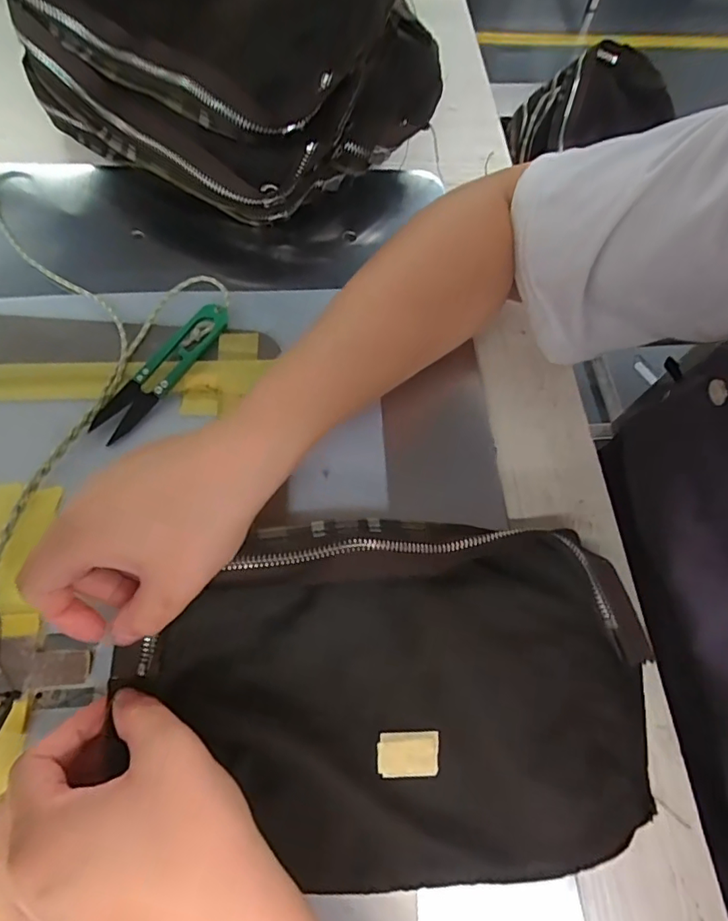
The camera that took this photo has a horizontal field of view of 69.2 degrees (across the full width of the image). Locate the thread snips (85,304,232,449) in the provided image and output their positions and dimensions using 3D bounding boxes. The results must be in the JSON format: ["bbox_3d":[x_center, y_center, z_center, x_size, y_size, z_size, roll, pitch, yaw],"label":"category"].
[{"bbox_3d":[-0.122,-0.056,0.319,0.023,0.011,0.105,30,69,12],"label":"thread snips"}]

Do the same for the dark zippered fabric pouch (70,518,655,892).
[{"bbox_3d":[0.013,0.106,0.248,0.247,0.037,0.151,0,66,-1],"label":"dark zippered fabric pouch"}]

